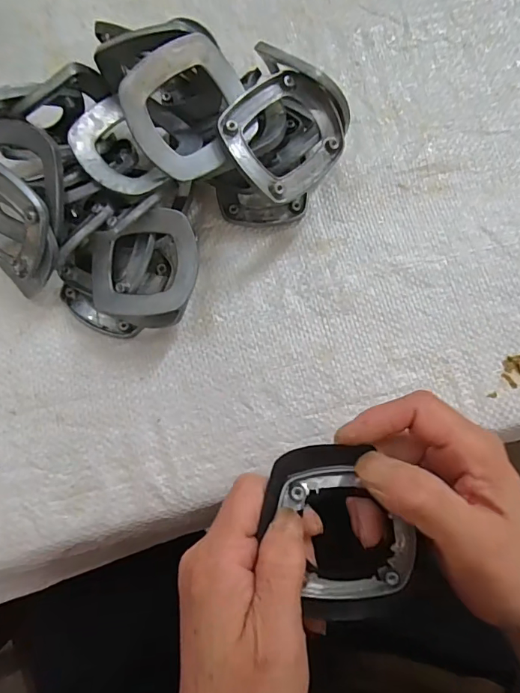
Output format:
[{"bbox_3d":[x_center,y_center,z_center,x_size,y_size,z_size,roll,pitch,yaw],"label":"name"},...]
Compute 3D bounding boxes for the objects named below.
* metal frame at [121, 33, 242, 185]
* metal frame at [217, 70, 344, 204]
[{"bbox_3d":[-0.035,-0.119,0.224,0.060,0.005,0.058,-34,109,-10],"label":"metal frame"},{"bbox_3d":[0.012,-0.110,0.231,0.059,0.008,0.059,42,81,-10],"label":"metal frame"}]

